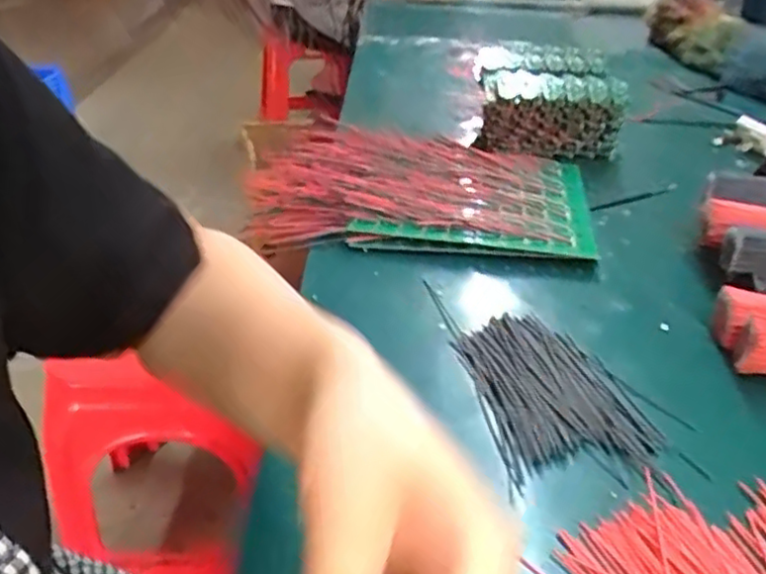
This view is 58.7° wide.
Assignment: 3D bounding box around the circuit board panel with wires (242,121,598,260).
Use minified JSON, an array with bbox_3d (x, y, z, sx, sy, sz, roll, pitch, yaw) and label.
[{"bbox_3d":[0.034,-0.096,0.648,0.305,0.033,0.205,5,33,1],"label":"circuit board panel with wires"}]

